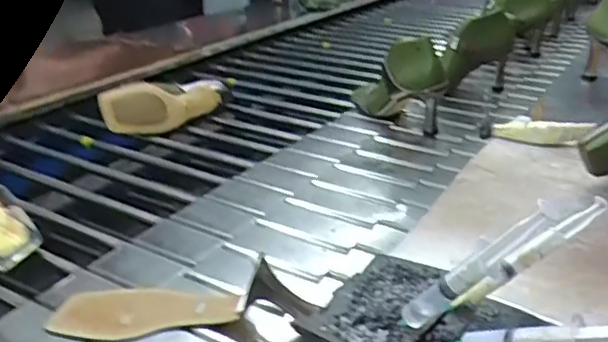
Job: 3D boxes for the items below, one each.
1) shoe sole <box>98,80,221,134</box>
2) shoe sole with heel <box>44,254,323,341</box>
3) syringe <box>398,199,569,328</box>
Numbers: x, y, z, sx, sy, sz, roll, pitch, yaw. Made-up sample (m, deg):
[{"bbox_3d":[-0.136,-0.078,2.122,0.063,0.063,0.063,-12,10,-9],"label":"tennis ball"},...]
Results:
[{"bbox_3d":[-0.229,-0.110,1.046,0.199,0.087,0.058,-20,31,-38],"label":"shoe sole"},{"bbox_3d":[-0.110,0.113,0.582,0.237,0.058,0.061,0,24,-2],"label":"shoe sole with heel"},{"bbox_3d":[0.109,0.062,0.401,0.019,0.142,0.018,48,41,12],"label":"syringe"}]

